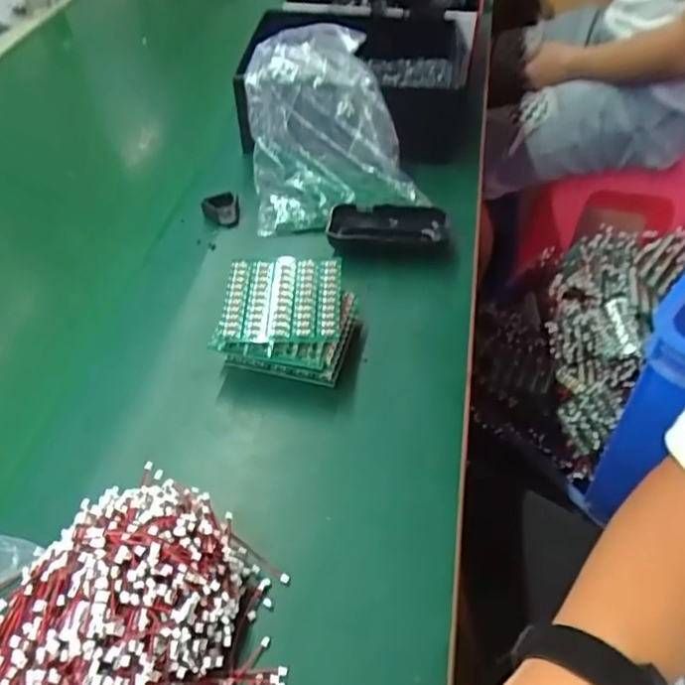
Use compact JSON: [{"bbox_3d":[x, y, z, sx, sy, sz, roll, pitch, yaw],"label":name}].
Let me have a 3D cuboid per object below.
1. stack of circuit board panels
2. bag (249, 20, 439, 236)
[{"bbox_3d":[-0.042,-0.016,0.480,0.100,0.058,0.086,8,49,7],"label":"stack of circuit board panels"},{"bbox_3d":[-0.017,-0.217,0.608,0.151,0.116,0.181,-8,49,-8],"label":"bag"}]

